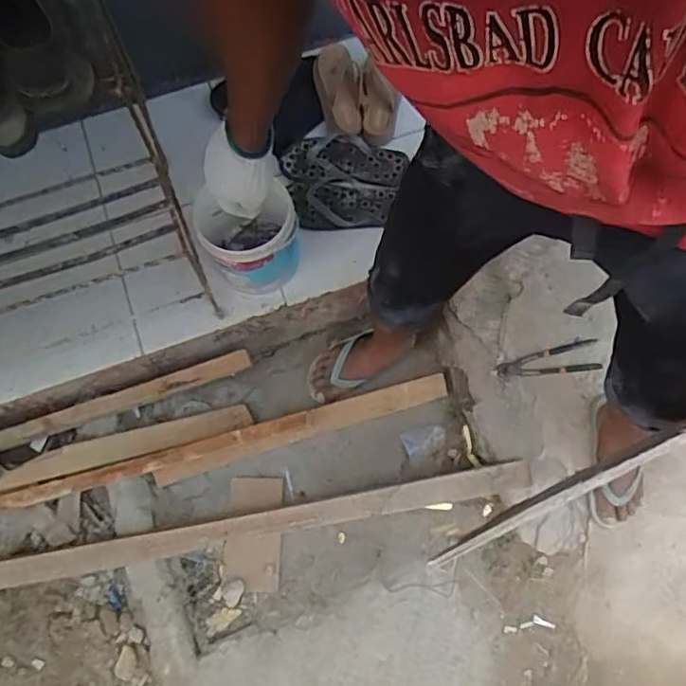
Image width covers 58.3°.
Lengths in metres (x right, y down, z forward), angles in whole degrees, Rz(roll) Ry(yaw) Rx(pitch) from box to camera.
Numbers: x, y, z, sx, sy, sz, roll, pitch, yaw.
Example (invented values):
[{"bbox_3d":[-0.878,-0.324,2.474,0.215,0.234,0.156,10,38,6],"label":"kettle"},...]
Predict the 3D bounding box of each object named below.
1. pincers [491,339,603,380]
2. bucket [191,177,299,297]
[{"bbox_3d":[0.418,0.038,1.265,0.222,0.021,0.061,-8,95,-7],"label":"pincers"},{"bbox_3d":[-0.178,-0.199,1.194,0.162,0.214,0.162,32,75,7],"label":"bucket"}]

